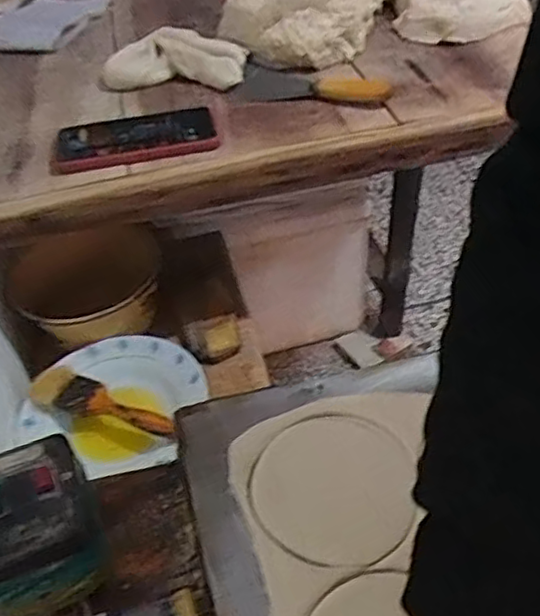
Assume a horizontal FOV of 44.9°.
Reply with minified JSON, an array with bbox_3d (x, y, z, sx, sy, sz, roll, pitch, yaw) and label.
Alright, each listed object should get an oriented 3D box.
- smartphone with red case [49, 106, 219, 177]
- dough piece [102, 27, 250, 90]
[{"bbox_3d":[-0.142,-0.177,0.679,0.167,0.012,0.096,-12,44,-6],"label":"smartphone with red case"},{"bbox_3d":[-0.115,-0.293,0.769,0.169,0.047,0.049,-2,44,4],"label":"dough piece"}]

